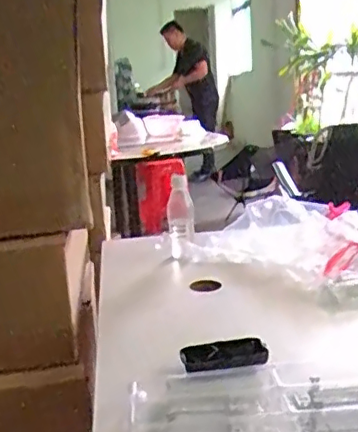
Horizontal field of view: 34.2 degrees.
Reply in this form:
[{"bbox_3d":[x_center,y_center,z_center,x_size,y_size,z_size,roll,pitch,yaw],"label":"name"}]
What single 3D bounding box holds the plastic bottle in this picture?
[{"bbox_3d":[0.004,0.005,1.233,0.055,0.172,0.054,-3,14,3],"label":"plastic bottle"}]

